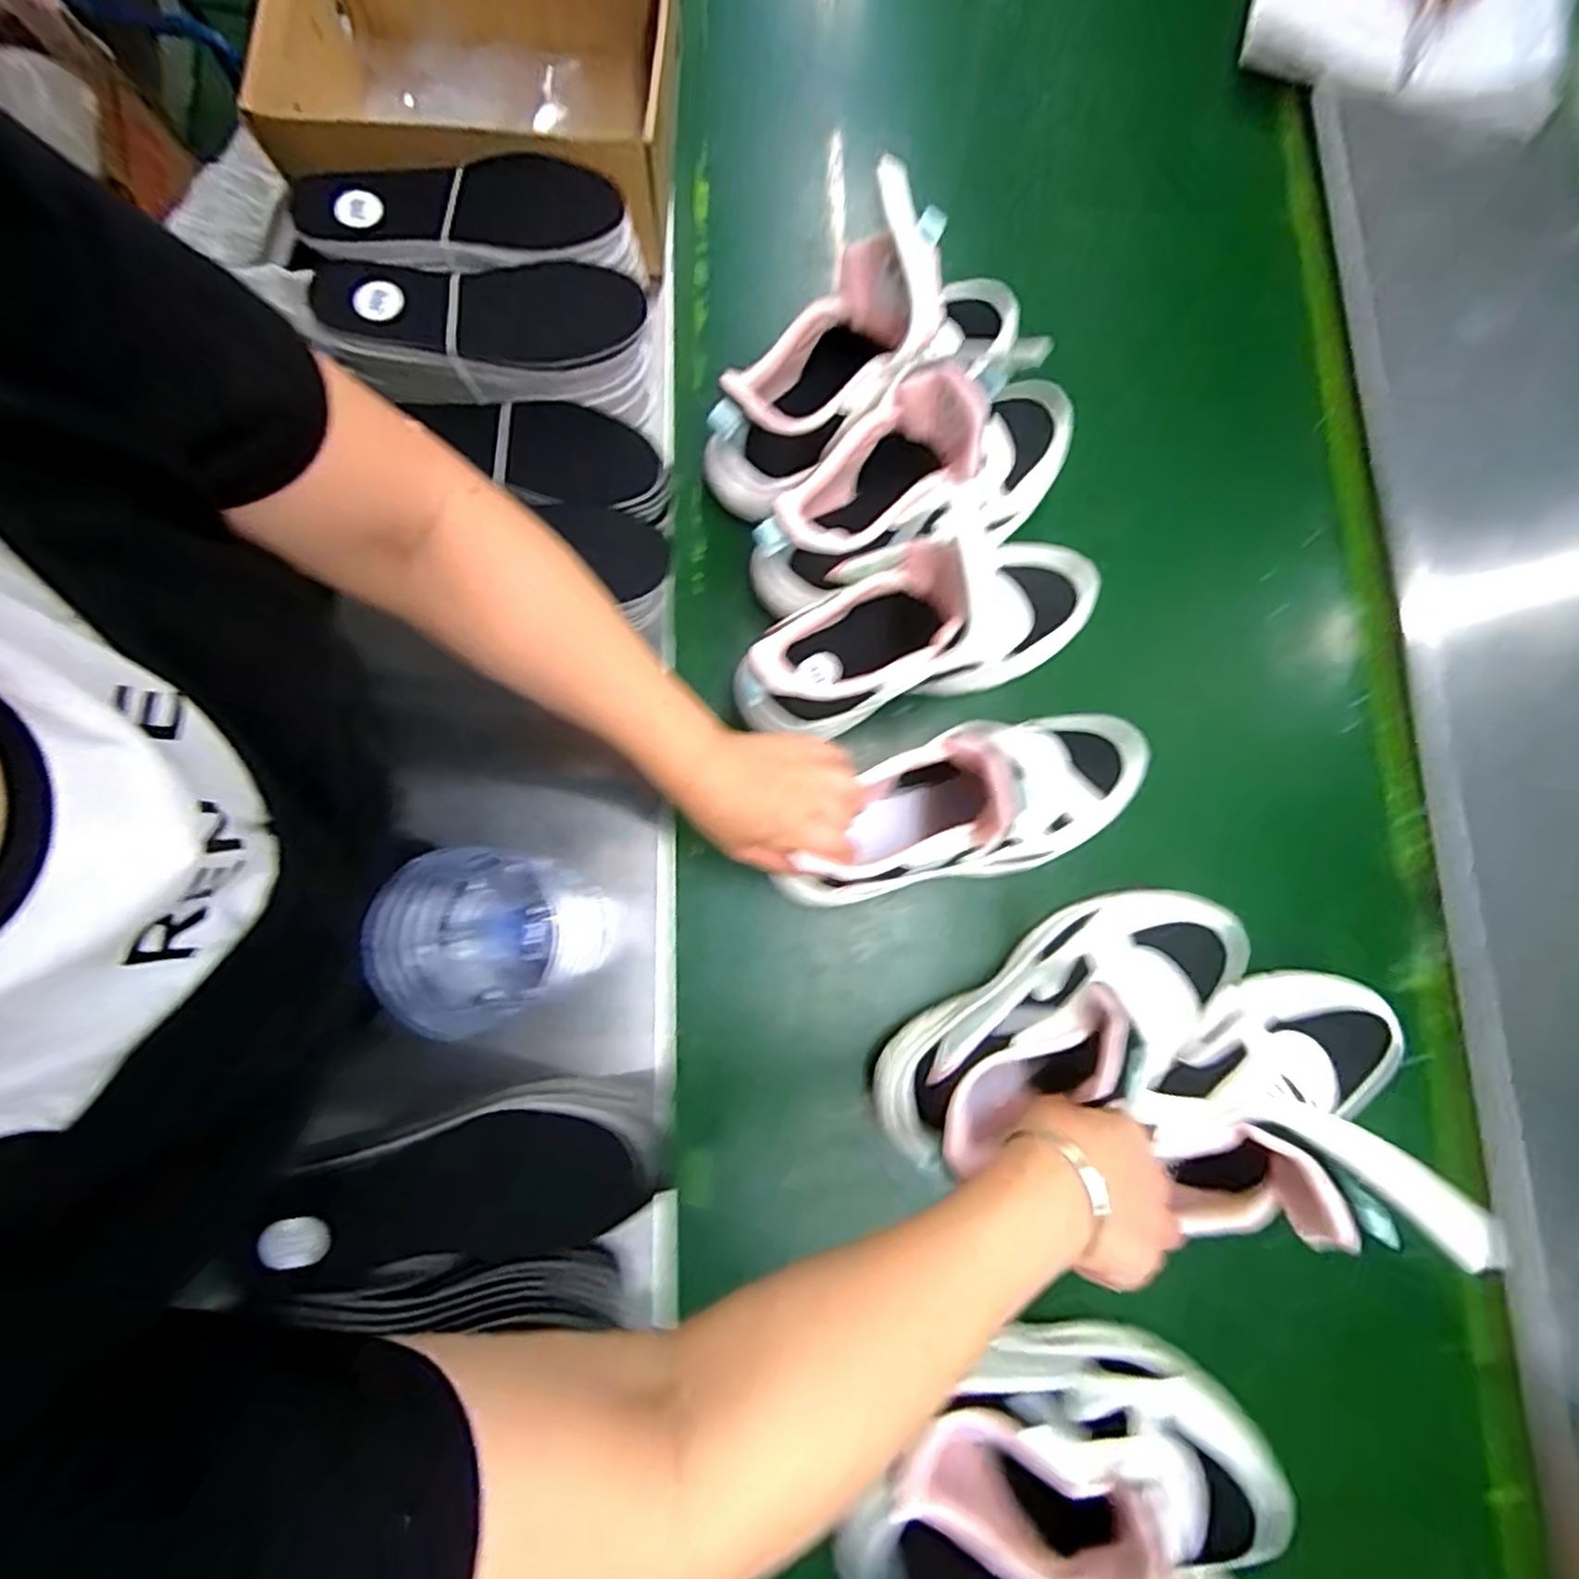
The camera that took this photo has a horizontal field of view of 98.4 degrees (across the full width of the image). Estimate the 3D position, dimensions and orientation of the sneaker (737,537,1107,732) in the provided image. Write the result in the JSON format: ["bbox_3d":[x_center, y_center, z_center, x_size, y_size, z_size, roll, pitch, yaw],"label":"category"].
[{"bbox_3d":[0.091,-0.119,0.452,0.263,0.121,0.097,-20,80,-18],"label":"sneaker"}]

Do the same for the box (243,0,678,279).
[{"bbox_3d":[-0.215,-0.509,0.484,0.256,0.086,0.237,3,79,0],"label":"box"}]

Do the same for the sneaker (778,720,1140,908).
[{"bbox_3d":[0.122,0.011,0.433,0.262,0.128,0.087,-19,80,-5],"label":"sneaker"}]

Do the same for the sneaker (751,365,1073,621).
[{"bbox_3d":[0.083,-0.210,0.459,0.279,0.116,0.098,-36,82,-7],"label":"sneaker"}]

